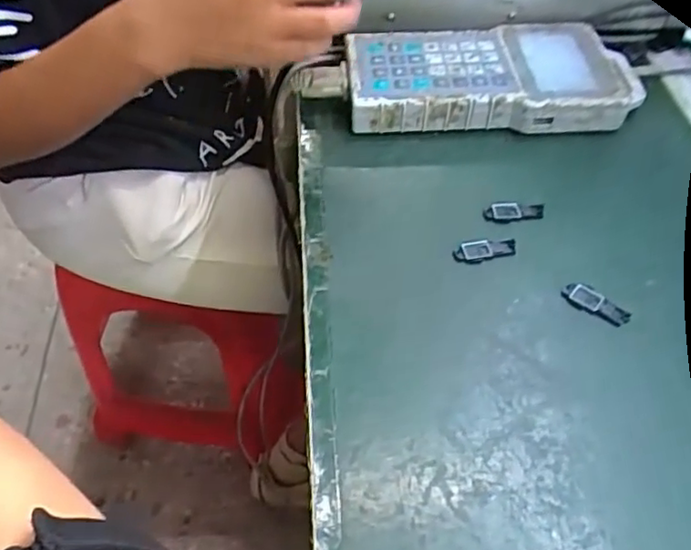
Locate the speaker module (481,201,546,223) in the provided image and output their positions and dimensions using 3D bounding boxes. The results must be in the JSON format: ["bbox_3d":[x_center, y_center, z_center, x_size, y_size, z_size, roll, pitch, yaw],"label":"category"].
[{"bbox_3d":[0.114,-0.042,0.439,0.043,0.005,0.016,-4,51,-2],"label":"speaker module"}]

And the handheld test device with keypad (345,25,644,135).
[{"bbox_3d":[0.110,-0.152,0.507,0.214,0.033,0.097,-3,51,-1],"label":"handheld test device with keypad"}]

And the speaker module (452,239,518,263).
[{"bbox_3d":[0.089,-0.017,0.417,0.041,0.004,0.015,-10,51,-7],"label":"speaker module"}]

